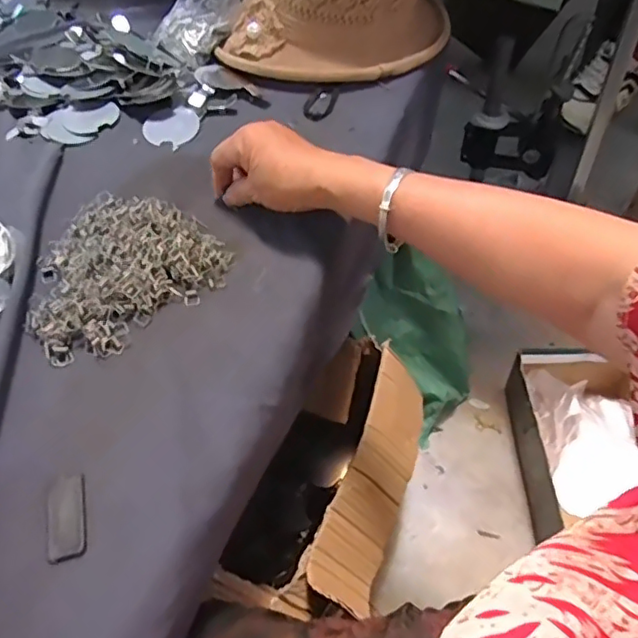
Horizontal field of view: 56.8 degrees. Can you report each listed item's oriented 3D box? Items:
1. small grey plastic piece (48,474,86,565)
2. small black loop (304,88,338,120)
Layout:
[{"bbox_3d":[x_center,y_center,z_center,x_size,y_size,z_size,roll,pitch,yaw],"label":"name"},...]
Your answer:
[{"bbox_3d":[-0.151,0.118,0.353,0.021,0.004,0.050,-13,51,-8],"label":"small grey plastic piece"},{"bbox_3d":[0.002,-0.221,0.605,0.029,0.006,0.055,10,52,11],"label":"small black loop"}]

